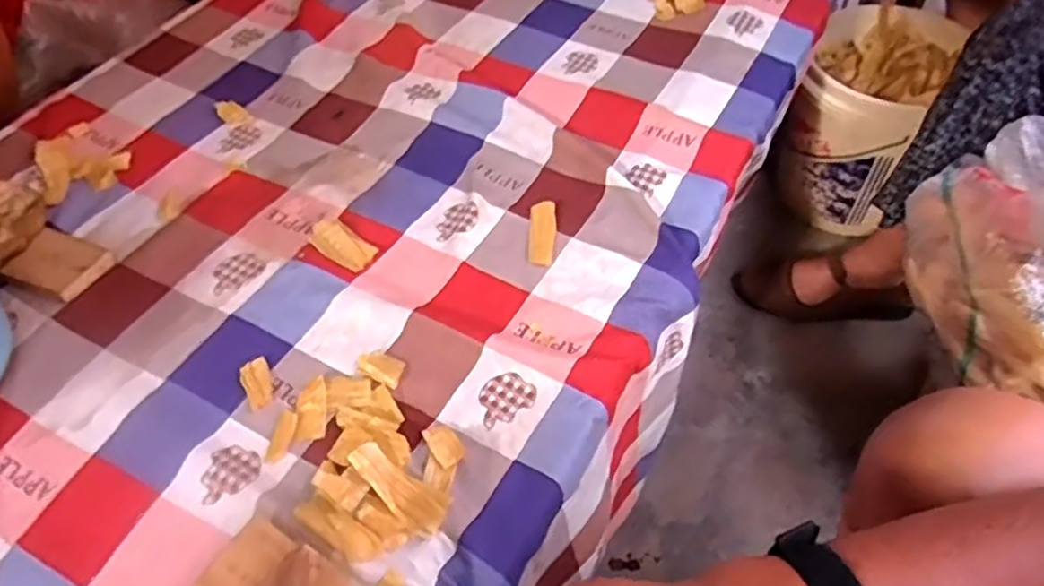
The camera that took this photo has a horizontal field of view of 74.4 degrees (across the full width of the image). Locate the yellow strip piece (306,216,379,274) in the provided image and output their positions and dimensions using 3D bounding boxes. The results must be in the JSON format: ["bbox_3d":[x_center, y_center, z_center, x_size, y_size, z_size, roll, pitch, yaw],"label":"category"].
[{"bbox_3d":[-0.175,-0.048,0.668,0.078,0.005,0.037,35,64,27],"label":"yellow strip piece"}]

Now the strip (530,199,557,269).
[{"bbox_3d":[0.020,-0.059,0.662,0.024,0.009,0.074,-1,53,5],"label":"strip"}]

